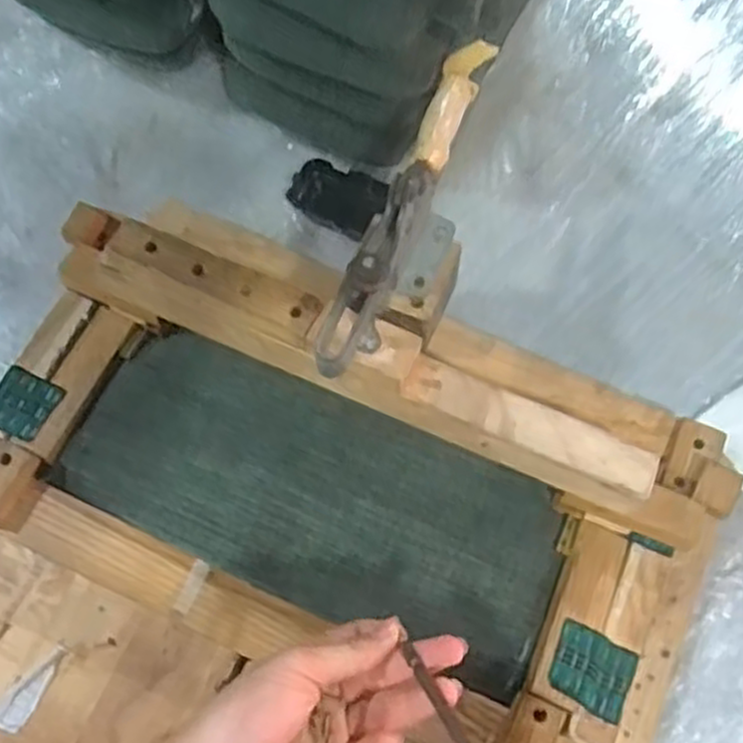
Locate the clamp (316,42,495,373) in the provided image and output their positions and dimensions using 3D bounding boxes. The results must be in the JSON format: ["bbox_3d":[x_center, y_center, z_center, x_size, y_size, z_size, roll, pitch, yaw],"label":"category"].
[{"bbox_3d":[0.024,-0.095,0.521,0.035,0.100,0.252,18,72,8],"label":"clamp"}]

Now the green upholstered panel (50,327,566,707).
[{"bbox_3d":[-0.042,0.087,0.572,0.354,0.026,0.144,23,73,10],"label":"green upholstered panel"}]

